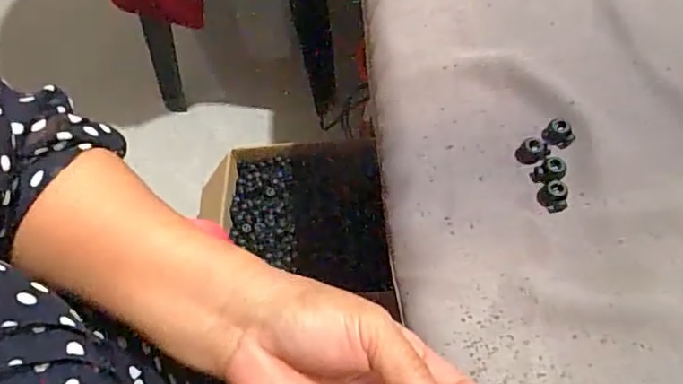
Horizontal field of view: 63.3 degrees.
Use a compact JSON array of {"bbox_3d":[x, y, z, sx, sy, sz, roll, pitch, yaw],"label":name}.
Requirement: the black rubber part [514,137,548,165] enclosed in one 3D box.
[{"bbox_3d":[0.129,-0.028,0.376,0.017,0.011,0.018,-2,59,4],"label":"black rubber part"}]

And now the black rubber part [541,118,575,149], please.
[{"bbox_3d":[0.148,-0.039,0.377,0.020,0.009,0.018,-42,65,-18],"label":"black rubber part"}]

